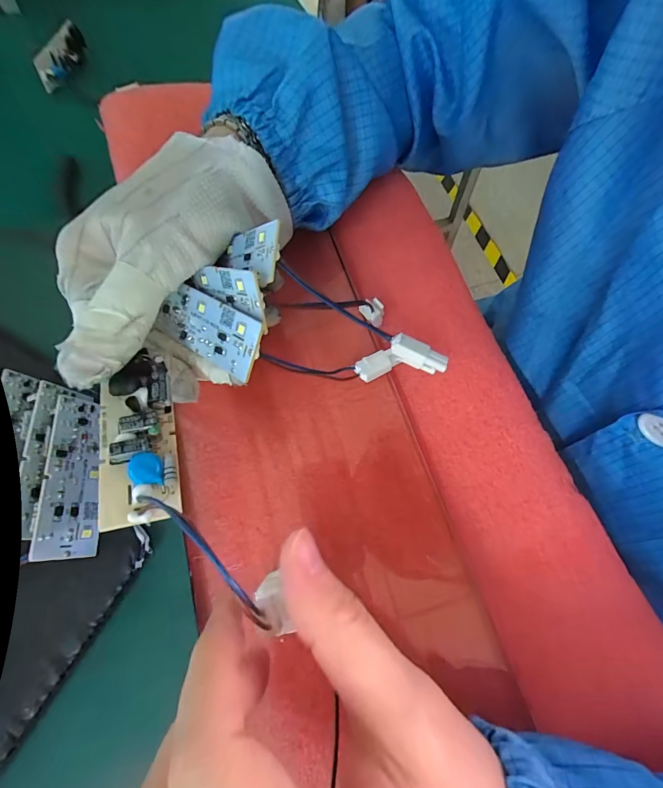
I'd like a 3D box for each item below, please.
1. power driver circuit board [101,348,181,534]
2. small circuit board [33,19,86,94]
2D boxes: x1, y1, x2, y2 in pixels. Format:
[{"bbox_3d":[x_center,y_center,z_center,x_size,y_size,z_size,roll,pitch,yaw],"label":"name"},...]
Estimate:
[{"bbox_3d":[-0.068,0.015,0.131,0.024,0.012,0.058,-11,67,-6],"label":"power driver circuit board"},{"bbox_3d":[-0.237,-0.296,0.327,0.005,0.022,0.064,9,69,24],"label":"small circuit board"}]

